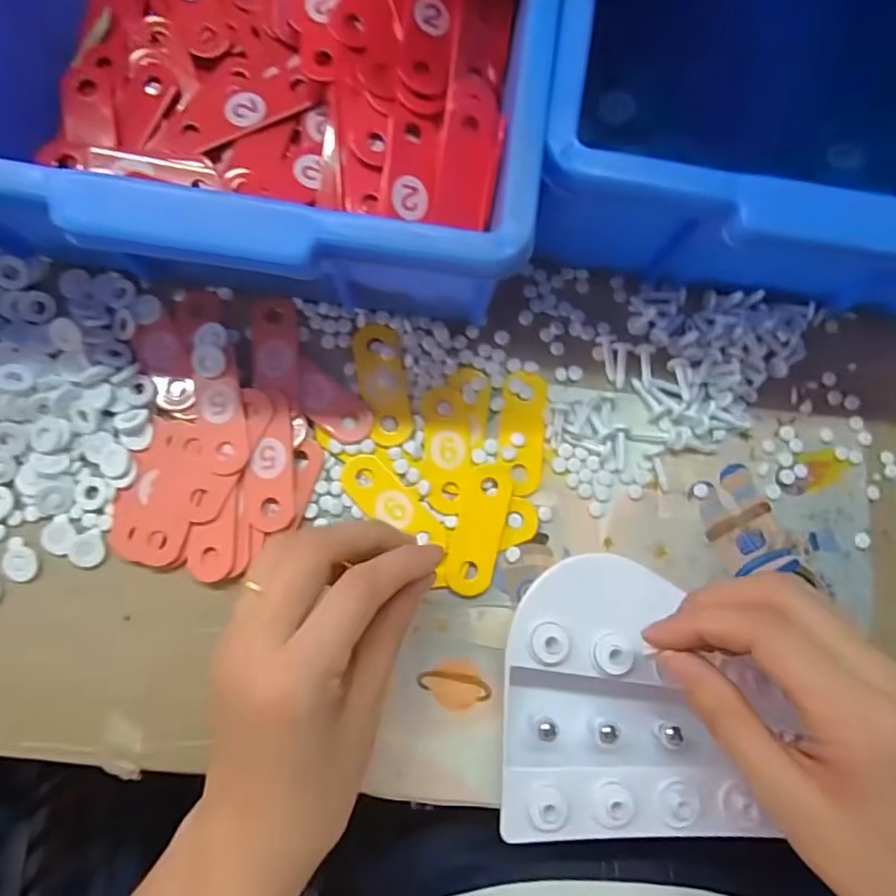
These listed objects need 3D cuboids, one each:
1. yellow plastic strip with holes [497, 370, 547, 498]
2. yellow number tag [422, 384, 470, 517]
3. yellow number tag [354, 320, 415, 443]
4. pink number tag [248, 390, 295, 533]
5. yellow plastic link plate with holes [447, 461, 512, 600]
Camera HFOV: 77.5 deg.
[{"bbox_3d":[0.038,-0.008,0.286,0.023,0.004,0.063,6,81,-4],"label":"yellow plastic strip with holes"},{"bbox_3d":[0.000,0.000,0.281,0.023,0.004,0.063,-1,81,-5],"label":"yellow number tag"},{"bbox_3d":[-0.033,-0.033,0.283,0.024,0.004,0.064,-9,79,-4],"label":"yellow number tag"},{"bbox_3d":[-0.085,0.006,0.270,0.021,0.004,0.066,-5,81,-1],"label":"pink number tag"},{"bbox_3d":[0.016,0.040,0.275,0.023,0.005,0.064,14,85,-2],"label":"yellow plastic link plate with holes"}]

